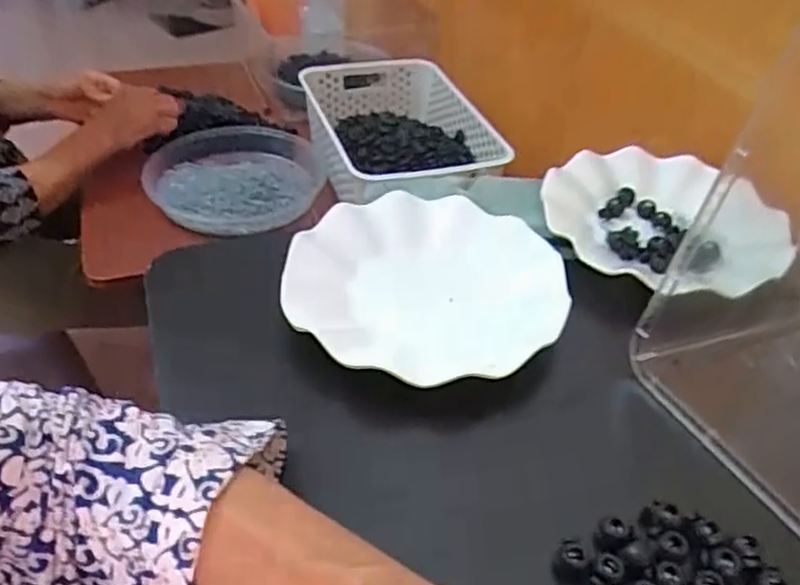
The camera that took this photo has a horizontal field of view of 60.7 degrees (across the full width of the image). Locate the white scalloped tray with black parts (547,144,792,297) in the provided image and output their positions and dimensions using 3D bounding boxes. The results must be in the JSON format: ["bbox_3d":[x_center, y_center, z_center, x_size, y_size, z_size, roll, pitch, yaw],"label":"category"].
[{"bbox_3d":[0.203,-0.060,0.533,0.182,0.025,0.173,-11,40,-18],"label":"white scalloped tray with black parts"}]

